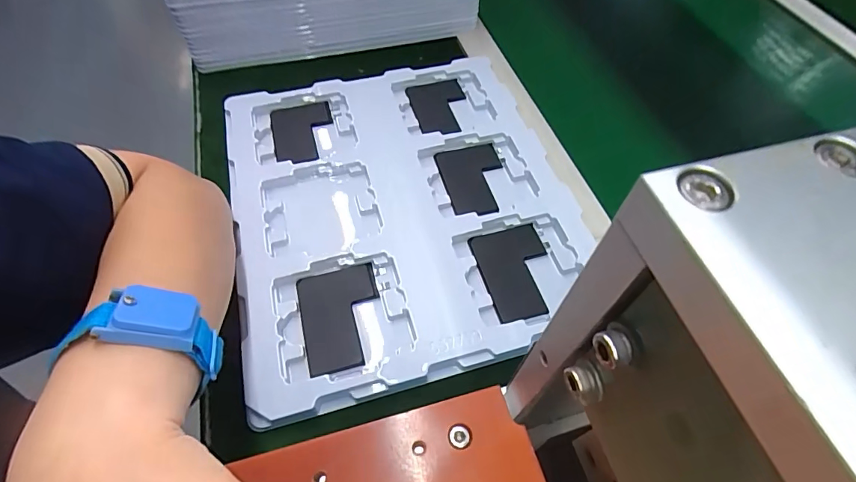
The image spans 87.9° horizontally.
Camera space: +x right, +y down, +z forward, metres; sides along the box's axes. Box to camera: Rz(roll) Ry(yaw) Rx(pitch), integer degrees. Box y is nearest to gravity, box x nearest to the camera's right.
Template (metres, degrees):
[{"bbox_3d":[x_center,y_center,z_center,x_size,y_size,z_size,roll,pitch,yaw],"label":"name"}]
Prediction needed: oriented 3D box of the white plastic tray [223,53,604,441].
[{"bbox_3d":[-0.019,-0.038,0.386,0.278,0.032,0.307,-14,59,-10],"label":"white plastic tray"}]

